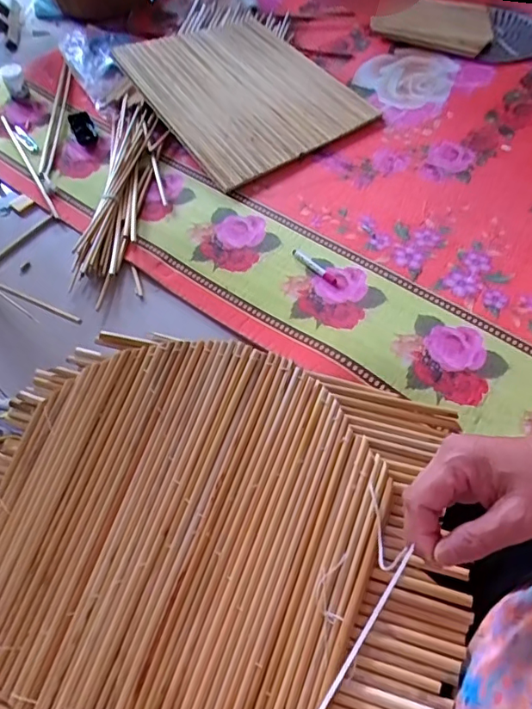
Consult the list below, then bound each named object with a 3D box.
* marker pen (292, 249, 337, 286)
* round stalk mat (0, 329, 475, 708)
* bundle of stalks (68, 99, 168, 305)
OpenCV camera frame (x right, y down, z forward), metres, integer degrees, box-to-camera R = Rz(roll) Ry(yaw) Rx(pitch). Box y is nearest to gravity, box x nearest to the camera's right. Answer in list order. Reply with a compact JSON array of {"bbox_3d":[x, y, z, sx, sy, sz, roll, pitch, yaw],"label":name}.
[{"bbox_3d":[0.091,-0.163,0.972,0.019,0.012,0.112,-39,63,-21],"label":"marker pen"},{"bbox_3d":[-0.057,0.151,0.430,0.412,0.018,0.326,13,69,12],"label":"round stalk mat"},{"bbox_3d":[-0.289,-0.346,1.080,0.155,0.042,0.579,-3,56,1],"label":"bundle of stalks"}]

